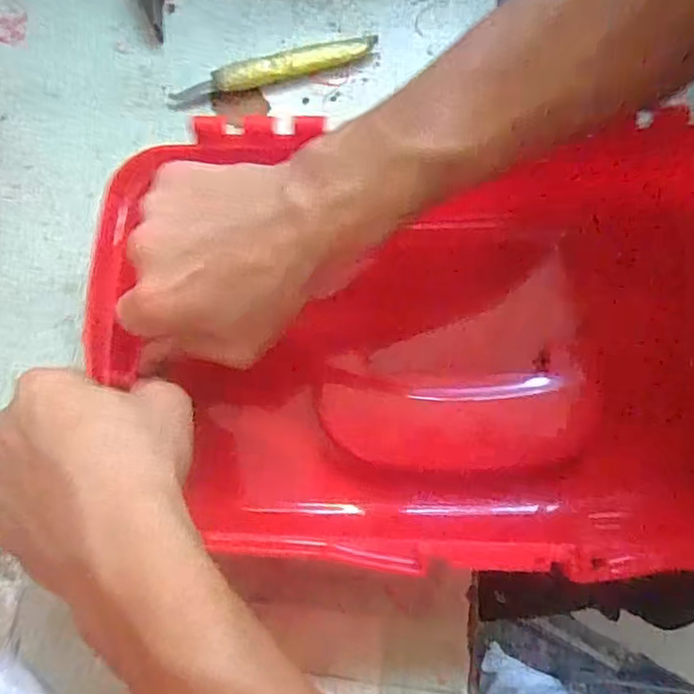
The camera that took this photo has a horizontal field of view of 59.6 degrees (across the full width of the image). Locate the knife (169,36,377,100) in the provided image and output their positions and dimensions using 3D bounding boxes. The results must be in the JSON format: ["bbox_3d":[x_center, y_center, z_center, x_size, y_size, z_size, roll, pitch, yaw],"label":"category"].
[{"bbox_3d":[-0.049,-0.189,0.414,0.140,0.012,0.019,-18,73,-6],"label":"knife"}]

